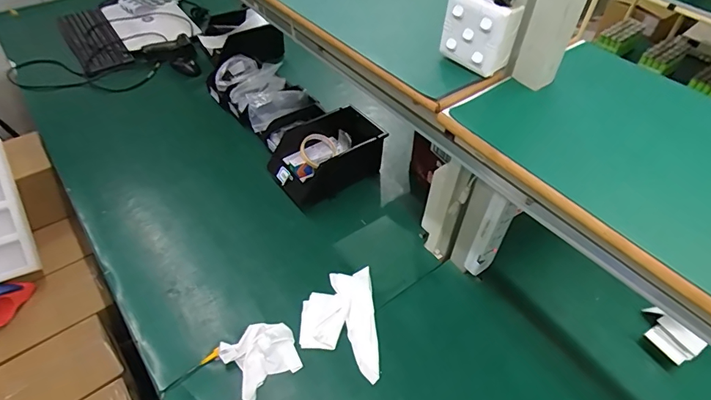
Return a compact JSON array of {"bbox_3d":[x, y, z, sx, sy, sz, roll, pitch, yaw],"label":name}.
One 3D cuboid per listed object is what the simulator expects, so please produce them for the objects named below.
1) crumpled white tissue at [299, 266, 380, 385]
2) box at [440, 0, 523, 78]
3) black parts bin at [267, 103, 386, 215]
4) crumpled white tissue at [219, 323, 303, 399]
[{"bbox_3d":[-0.031,0.227,0.813,0.135,0.022,0.213,-1,48,-3],"label":"crumpled white tissue"},{"bbox_3d":[0.160,-0.219,0.565,0.049,0.087,0.087,-30,55,-26],"label":"box"},{"bbox_3d":[-0.065,-0.113,1.052,0.271,0.128,0.161,-27,54,-24],"label":"black parts bin"},{"bbox_3d":[-0.161,0.268,0.754,0.117,0.031,0.105,-27,54,-24],"label":"crumpled white tissue"}]

